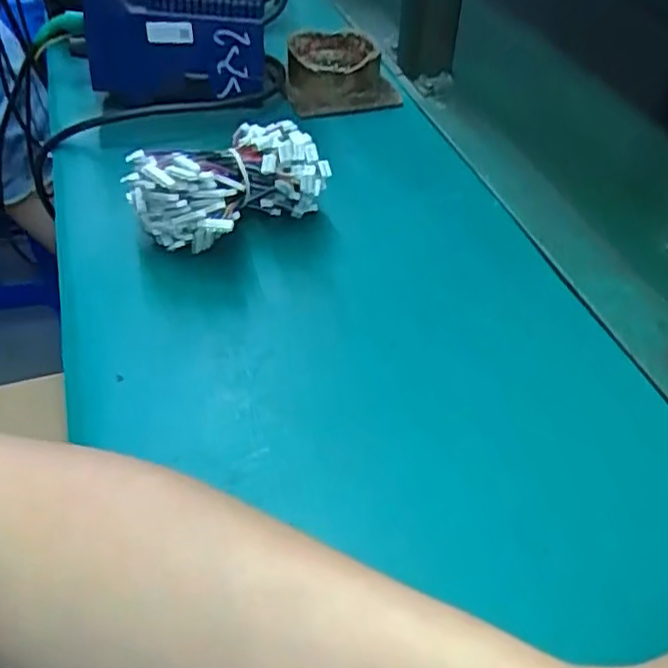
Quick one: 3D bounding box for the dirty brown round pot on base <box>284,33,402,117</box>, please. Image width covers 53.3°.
[{"bbox_3d":[0.005,-0.228,0.585,0.100,0.037,0.103,2,44,-2],"label":"dirty brown round pot on base"}]

